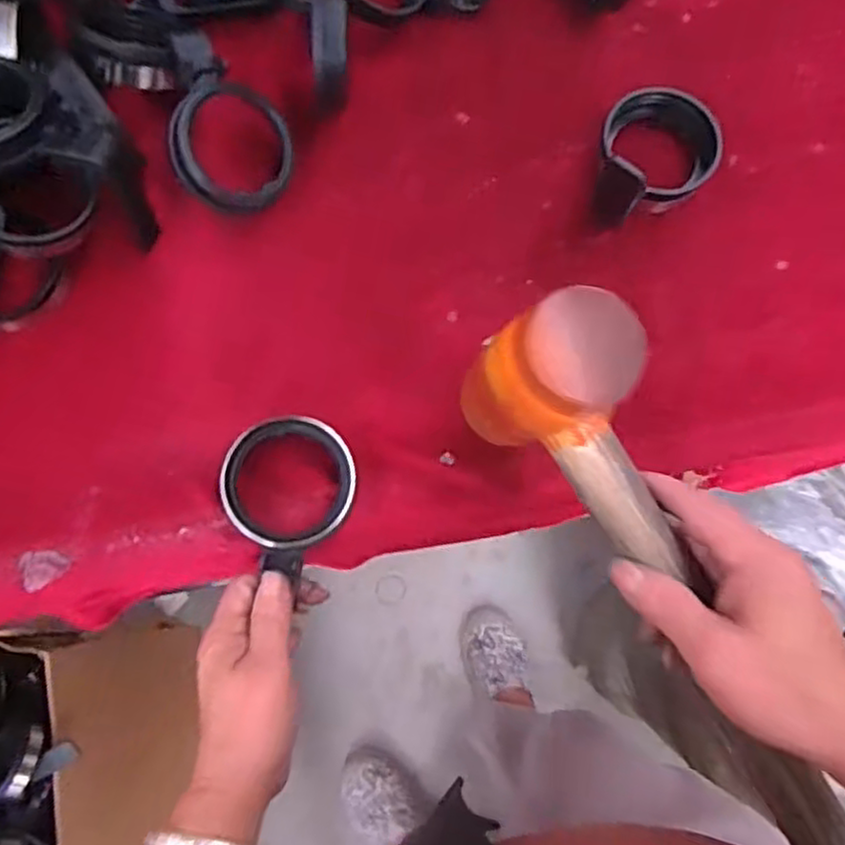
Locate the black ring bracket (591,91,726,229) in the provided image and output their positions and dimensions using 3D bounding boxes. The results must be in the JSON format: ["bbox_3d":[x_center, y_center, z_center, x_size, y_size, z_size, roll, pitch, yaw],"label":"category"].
[{"bbox_3d":[0.138,-0.165,0.429,0.083,0.029,0.065,-24,78,-6],"label":"black ring bracket"}]

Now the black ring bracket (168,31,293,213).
[{"bbox_3d":[-0.117,-0.165,0.398,0.092,0.019,0.070,45,68,-23],"label":"black ring bracket"}]

